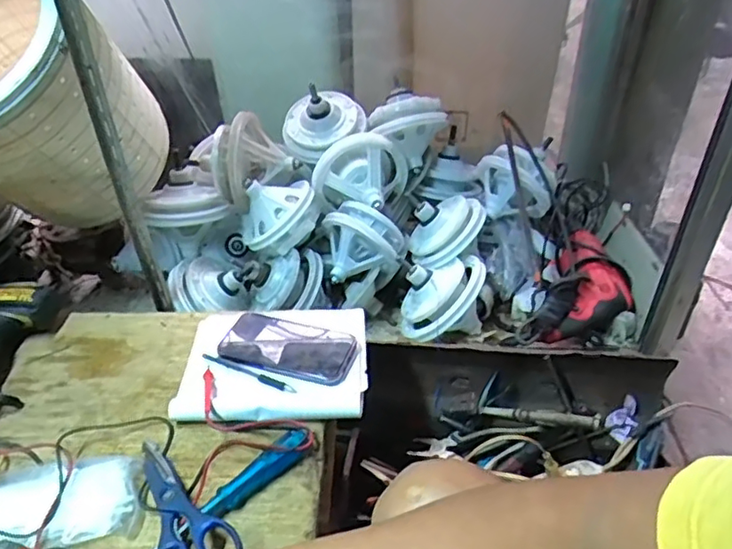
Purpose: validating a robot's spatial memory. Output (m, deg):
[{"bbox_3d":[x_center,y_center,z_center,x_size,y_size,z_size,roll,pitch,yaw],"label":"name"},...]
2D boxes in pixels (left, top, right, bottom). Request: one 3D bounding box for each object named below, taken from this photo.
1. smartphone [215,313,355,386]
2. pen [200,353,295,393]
[{"bbox_3d":[-0.095,0.084,0.742,0.166,0.016,0.089,13,41,18],"label":"smartphone"},{"bbox_3d":[-0.142,0.117,0.719,0.133,0.004,0.012,17,42,22],"label":"pen"}]

